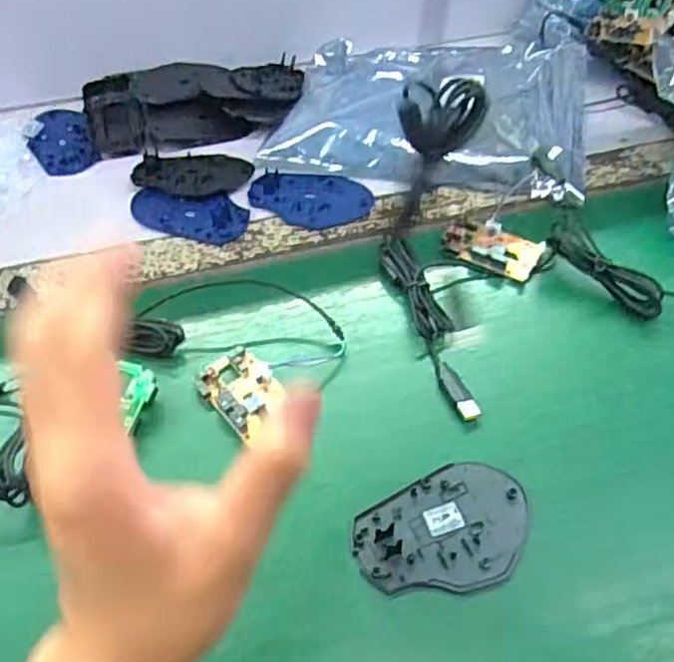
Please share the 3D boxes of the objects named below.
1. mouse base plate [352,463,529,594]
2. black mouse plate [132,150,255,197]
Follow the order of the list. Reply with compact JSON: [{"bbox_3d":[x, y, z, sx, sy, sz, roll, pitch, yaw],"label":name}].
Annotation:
[{"bbox_3d":[0.066,0.121,0.400,0.106,0.004,0.072,-23,55,-16],"label":"mouse base plate"},{"bbox_3d":[-0.133,-0.146,0.612,0.107,0.004,0.060,9,53,8],"label":"black mouse plate"}]

